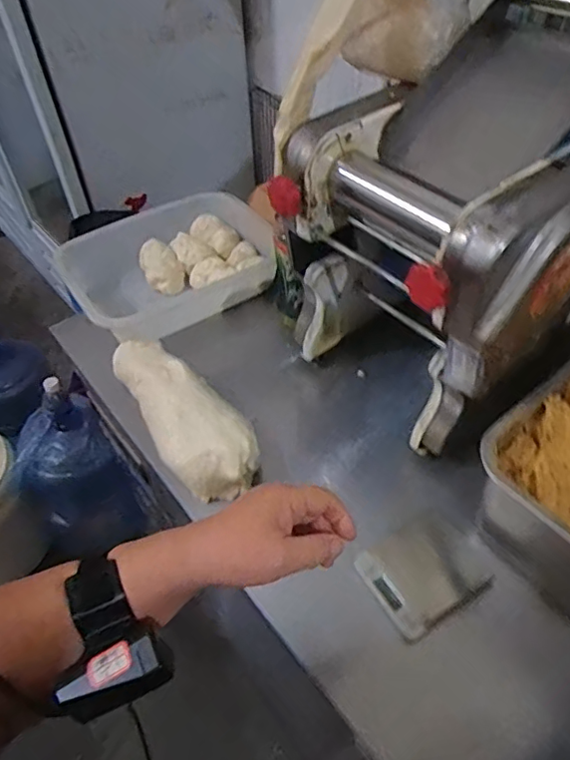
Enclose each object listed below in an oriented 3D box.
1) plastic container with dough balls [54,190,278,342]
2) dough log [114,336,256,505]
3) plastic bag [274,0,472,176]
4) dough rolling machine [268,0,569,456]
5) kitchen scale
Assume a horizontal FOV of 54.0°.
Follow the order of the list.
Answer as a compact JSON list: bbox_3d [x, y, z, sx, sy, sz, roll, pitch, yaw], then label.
[{"bbox_3d":[-0.182,-0.193,0.982,0.357,0.098,0.258,-30,54,-22],"label":"plastic container with dough balls"},{"bbox_3d":[-0.141,0.032,0.769,0.115,0.049,0.304,-26,53,-19],"label":"dough log"},{"bbox_3d":[0.103,-0.393,0.620,0.384,0.114,0.112,-48,55,9],"label":"plastic bag"},{"bbox_3d":[0.209,-0.166,0.677,0.355,0.370,0.307,-30,54,-22],"label":"dough rolling machine"},{"bbox_3d":[0.156,0.218,0.644,0.126,0.027,0.107,-28,54,-20],"label":"kitchen scale"}]

